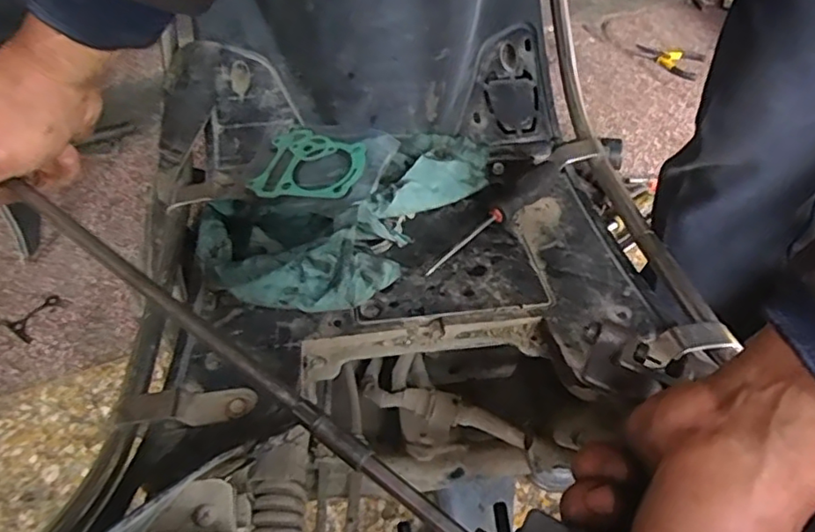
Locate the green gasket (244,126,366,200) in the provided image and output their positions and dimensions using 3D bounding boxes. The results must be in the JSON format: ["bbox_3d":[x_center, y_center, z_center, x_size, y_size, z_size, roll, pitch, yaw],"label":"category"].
[{"bbox_3d":[-0.093,-0.101,0.576,0.110,0.004,0.094,5,53,19],"label":"green gasket"}]

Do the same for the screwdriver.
[{"bbox_3d":[0.085,-0.045,0.541,0.021,0.024,0.183,34,57,24],"label":"screwdriver"}]

